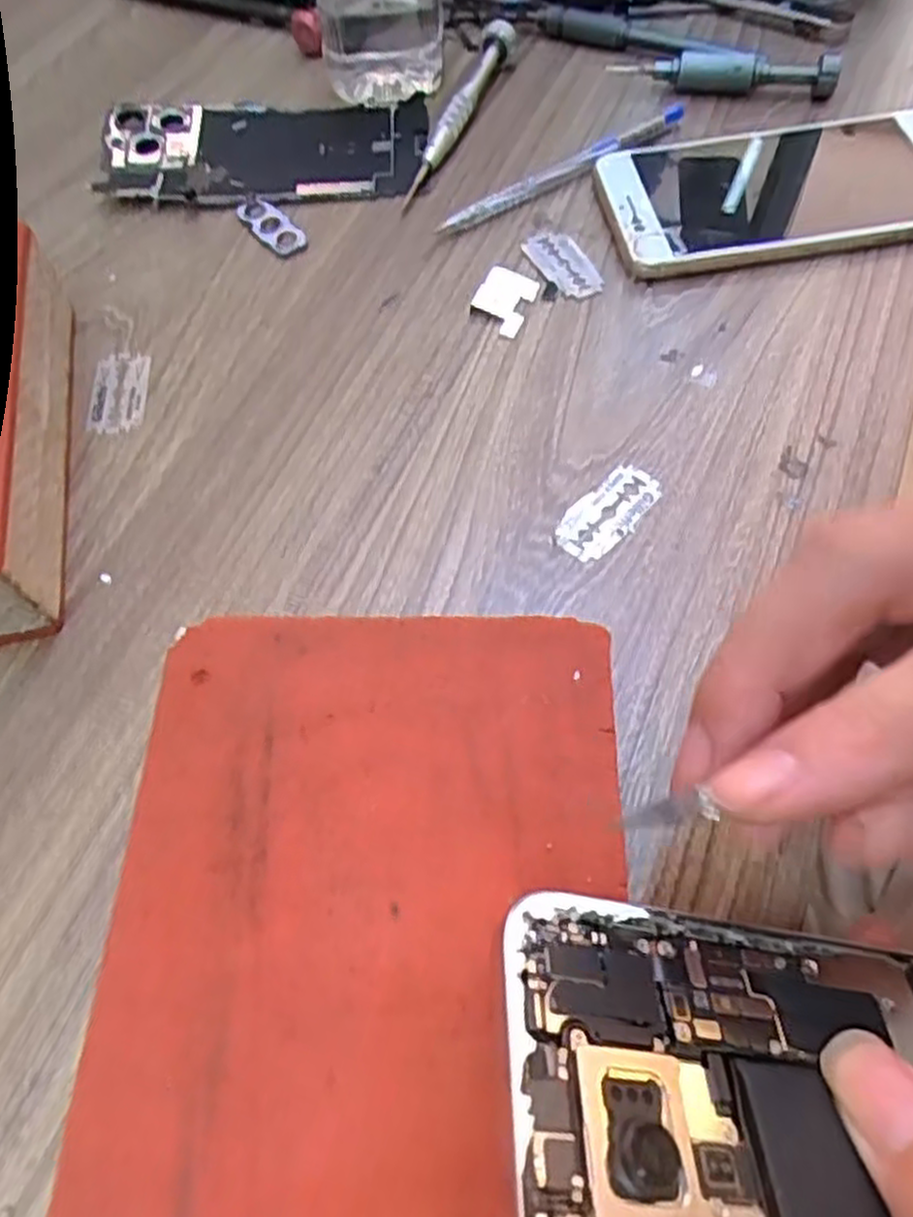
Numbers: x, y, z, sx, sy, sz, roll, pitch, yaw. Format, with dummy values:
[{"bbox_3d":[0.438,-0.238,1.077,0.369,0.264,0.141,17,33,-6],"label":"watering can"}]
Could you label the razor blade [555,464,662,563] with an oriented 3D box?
[{"bbox_3d":[0.052,-0.034,0.265,0.020,0.004,0.040,40,70,21],"label":"razor blade"}]

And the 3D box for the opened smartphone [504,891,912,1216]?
[{"bbox_3d":[0.084,0.099,0.147,0.158,0.005,0.075,14,40,-14],"label":"opened smartphone"}]

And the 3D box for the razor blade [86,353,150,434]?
[{"bbox_3d":[-0.133,-0.085,0.305,0.022,0.004,0.040,-7,61,-1],"label":"razor blade"}]

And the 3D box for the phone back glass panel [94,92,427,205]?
[{"bbox_3d":[-0.093,-0.223,0.376,0.153,0.008,0.078,-4,61,1],"label":"phone back glass panel"}]

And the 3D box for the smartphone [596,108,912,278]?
[{"bbox_3d":[0.141,-0.181,0.337,0.150,0.013,0.081,-8,61,-1],"label":"smartphone"}]

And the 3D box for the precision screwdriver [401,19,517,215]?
[{"bbox_3d":[0.002,-0.242,0.376,0.017,0.016,0.138,15,63,11],"label":"precision screwdriver"}]

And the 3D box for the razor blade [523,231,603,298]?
[{"bbox_3d":[0.045,-0.146,0.326,0.020,0.004,0.041,-26,63,-11],"label":"razor blade"}]

